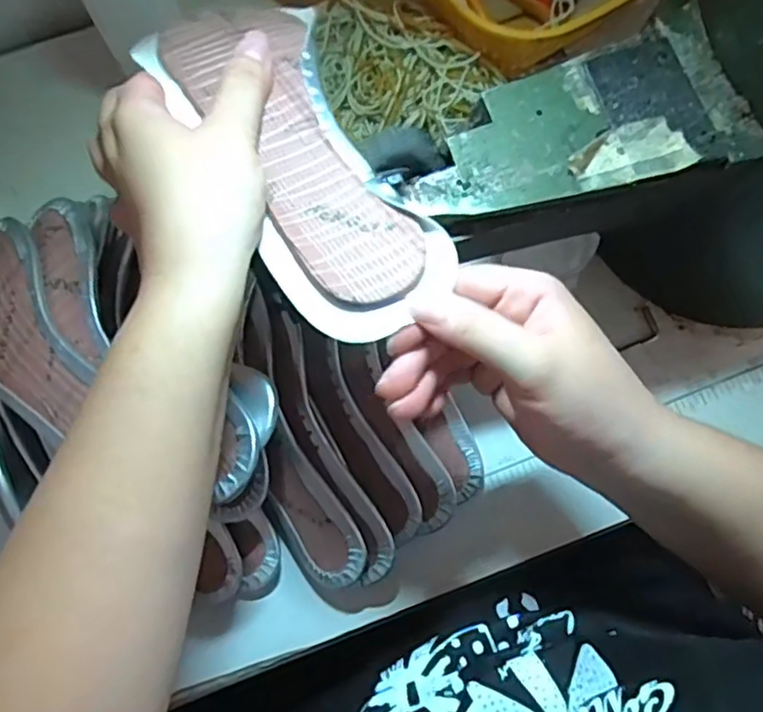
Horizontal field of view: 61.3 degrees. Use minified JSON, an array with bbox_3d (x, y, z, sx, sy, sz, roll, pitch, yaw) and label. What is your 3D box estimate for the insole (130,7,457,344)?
[{"bbox_3d":[-0.043,-0.100,0.304,0.075,0.026,0.207,-29,72,-5],"label":"insole"}]

